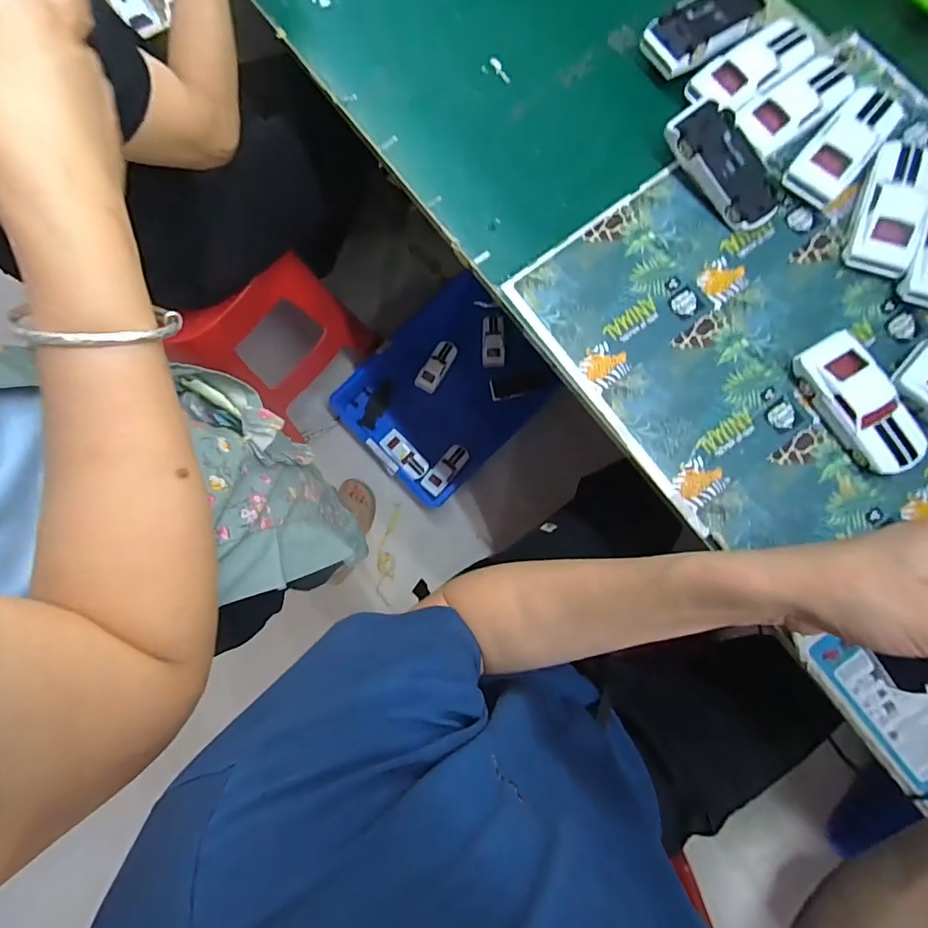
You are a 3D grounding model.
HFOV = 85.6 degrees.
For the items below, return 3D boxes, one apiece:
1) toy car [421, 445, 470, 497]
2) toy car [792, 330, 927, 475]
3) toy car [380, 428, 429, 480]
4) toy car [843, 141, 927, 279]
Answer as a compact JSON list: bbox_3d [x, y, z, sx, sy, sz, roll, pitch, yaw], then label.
[{"bbox_3d":[-0.041,0.013,1.199,0.057,0.039,0.135,38,85,7],"label":"toy car"},{"bbox_3d":[0.352,-0.053,0.450,0.051,0.038,0.127,-27,82,-2],"label":"toy car"},{"bbox_3d":[-0.140,-0.021,1.213,0.050,0.039,0.130,-43,82,-4],"label":"toy car"},{"bbox_3d":[0.409,-0.247,0.478,0.053,0.035,0.132,23,85,7],"label":"toy car"}]

